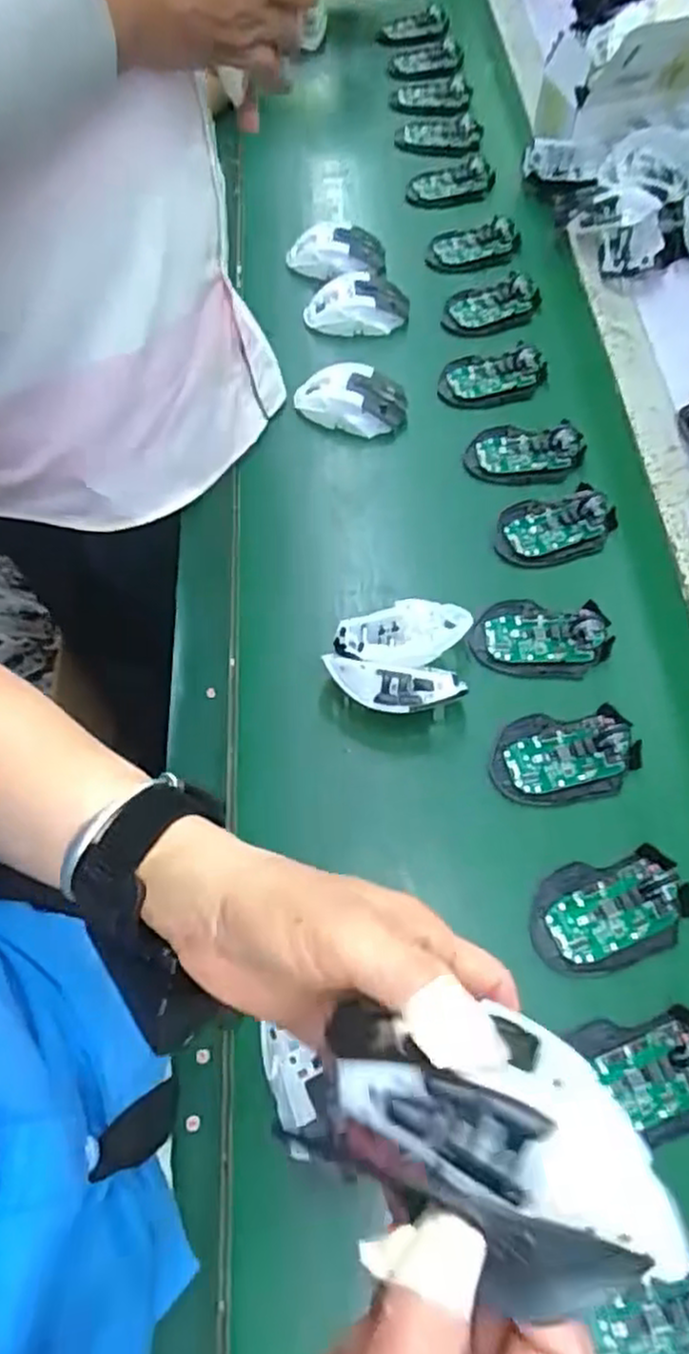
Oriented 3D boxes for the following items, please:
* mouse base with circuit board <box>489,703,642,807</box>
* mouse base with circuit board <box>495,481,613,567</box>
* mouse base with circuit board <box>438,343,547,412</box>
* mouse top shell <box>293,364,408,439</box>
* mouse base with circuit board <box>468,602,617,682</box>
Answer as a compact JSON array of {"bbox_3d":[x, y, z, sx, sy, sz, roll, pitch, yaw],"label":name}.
[{"bbox_3d":[0.172,0.062,0.571,0.110,0.022,0.070,-4,62,0],"label":"mouse base with circuit board"},{"bbox_3d":[0.195,-0.142,0.679,0.109,0.024,0.072,-16,63,-6],"label":"mouse base with circuit board"},{"bbox_3d":[0.156,-0.320,0.772,0.116,0.016,0.067,-12,62,-4],"label":"mouse base with circuit board"},{"bbox_3d":[0.007,-0.280,0.745,0.115,0.036,0.069,1,62,3],"label":"mouse top shell"},{"bbox_3d":[0.167,-0.033,0.620,0.114,0.025,0.065,8,63,6],"label":"mouse base with circuit board"}]

